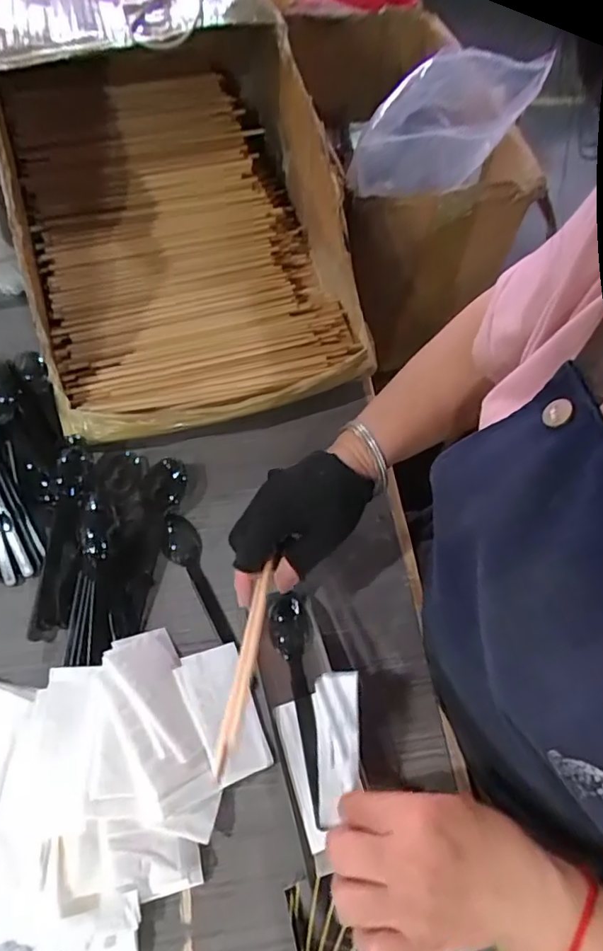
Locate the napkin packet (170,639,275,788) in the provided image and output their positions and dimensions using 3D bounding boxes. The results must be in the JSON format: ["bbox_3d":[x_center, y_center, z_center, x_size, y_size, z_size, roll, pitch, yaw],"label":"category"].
[{"bbox_3d":[-0.059,0.177,0.424,0.048,0.011,0.095,-11,59,-28],"label":"napkin packet"}]

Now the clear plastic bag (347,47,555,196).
[{"bbox_3d":[0.175,-0.435,0.681,0.137,0.130,0.273,31,63,14],"label":"clear plastic bag"}]

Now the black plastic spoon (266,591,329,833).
[{"bbox_3d":[0.001,0.165,0.426,0.032,0.018,0.170,-7,48,-7],"label":"black plastic spoon"}]

